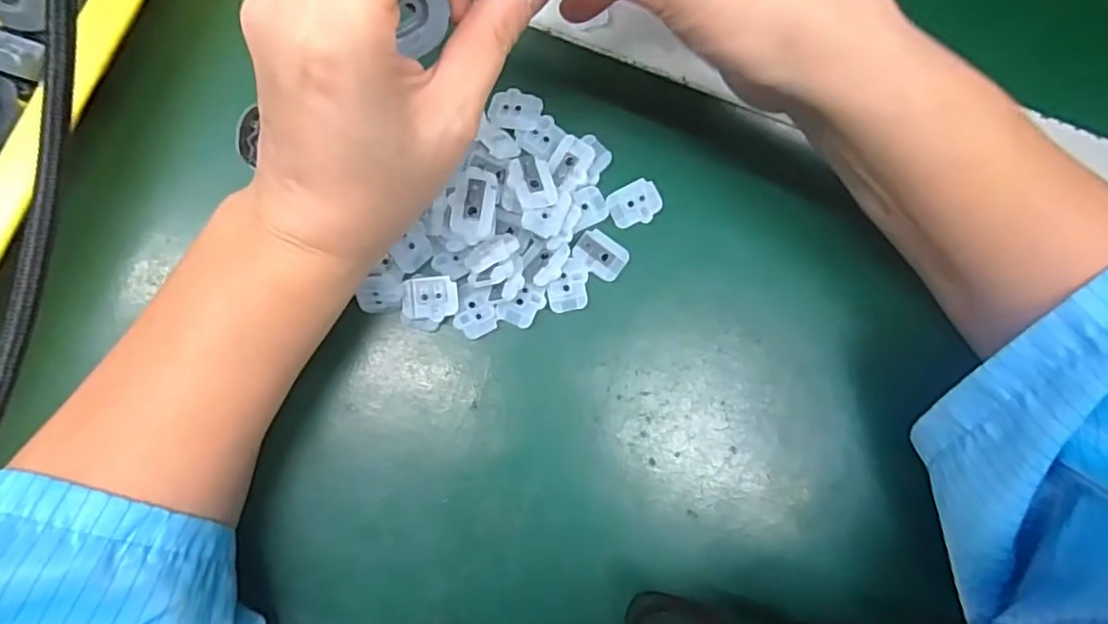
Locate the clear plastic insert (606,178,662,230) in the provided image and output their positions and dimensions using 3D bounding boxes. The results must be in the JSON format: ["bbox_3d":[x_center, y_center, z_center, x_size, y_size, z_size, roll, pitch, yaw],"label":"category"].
[{"bbox_3d":[0.034,-0.045,0.253,0.022,0.005,0.017,-26,87,-9],"label":"clear plastic insert"}]

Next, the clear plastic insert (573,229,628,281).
[{"bbox_3d":[0.019,-0.024,0.248,0.022,0.004,0.015,35,81,-1],"label":"clear plastic insert"}]

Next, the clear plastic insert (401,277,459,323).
[{"bbox_3d":[-0.048,-0.005,0.236,0.020,0.005,0.017,-4,84,-7],"label":"clear plastic insert"}]

